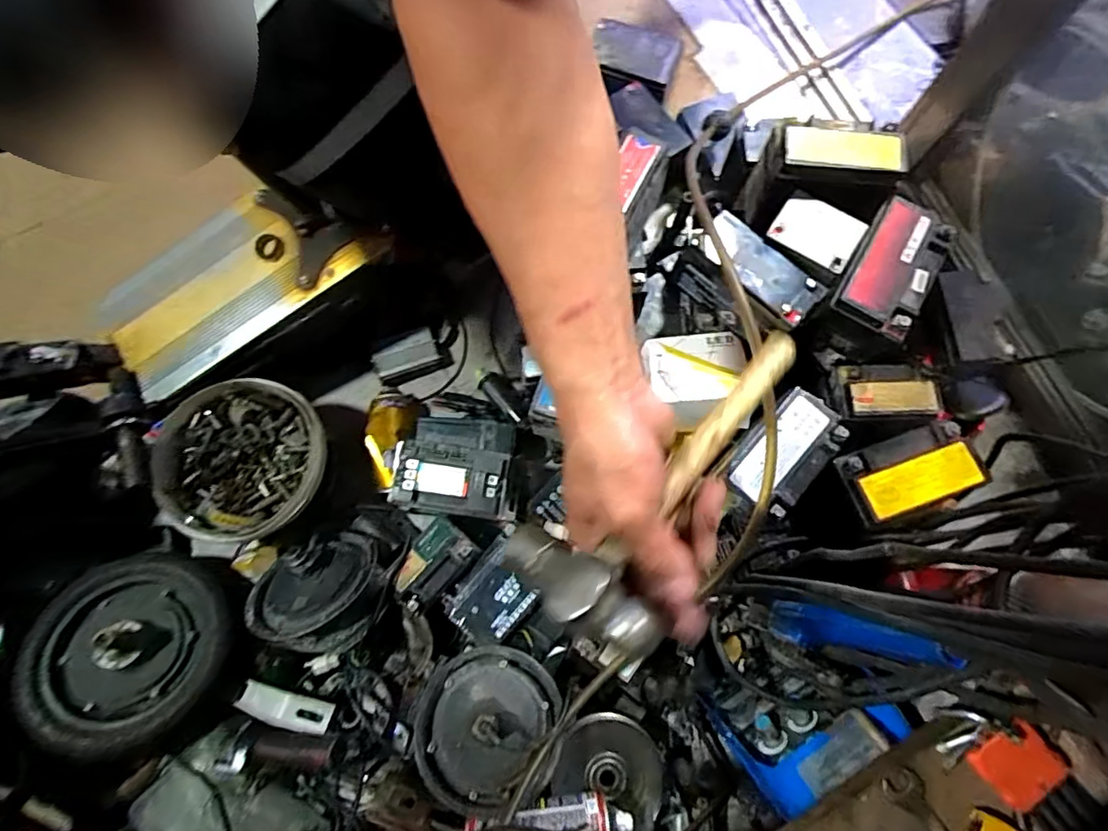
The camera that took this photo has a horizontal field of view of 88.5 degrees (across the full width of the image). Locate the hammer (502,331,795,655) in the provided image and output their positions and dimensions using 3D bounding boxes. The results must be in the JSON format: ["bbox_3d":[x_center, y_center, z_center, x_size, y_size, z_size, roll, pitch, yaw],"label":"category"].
[{"bbox_3d":[0.073,0.030,0.365,0.099,0.052,0.234,37,69,9],"label":"hammer"}]

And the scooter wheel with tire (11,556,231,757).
[{"bbox_3d":[-0.528,0.277,0.697,0.235,0.070,0.229,36,57,8],"label":"scooter wheel with tire"}]

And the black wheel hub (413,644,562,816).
[{"bbox_3d":[-0.078,0.356,0.659,0.168,0.080,0.169,2,59,0],"label":"black wheel hub"}]

